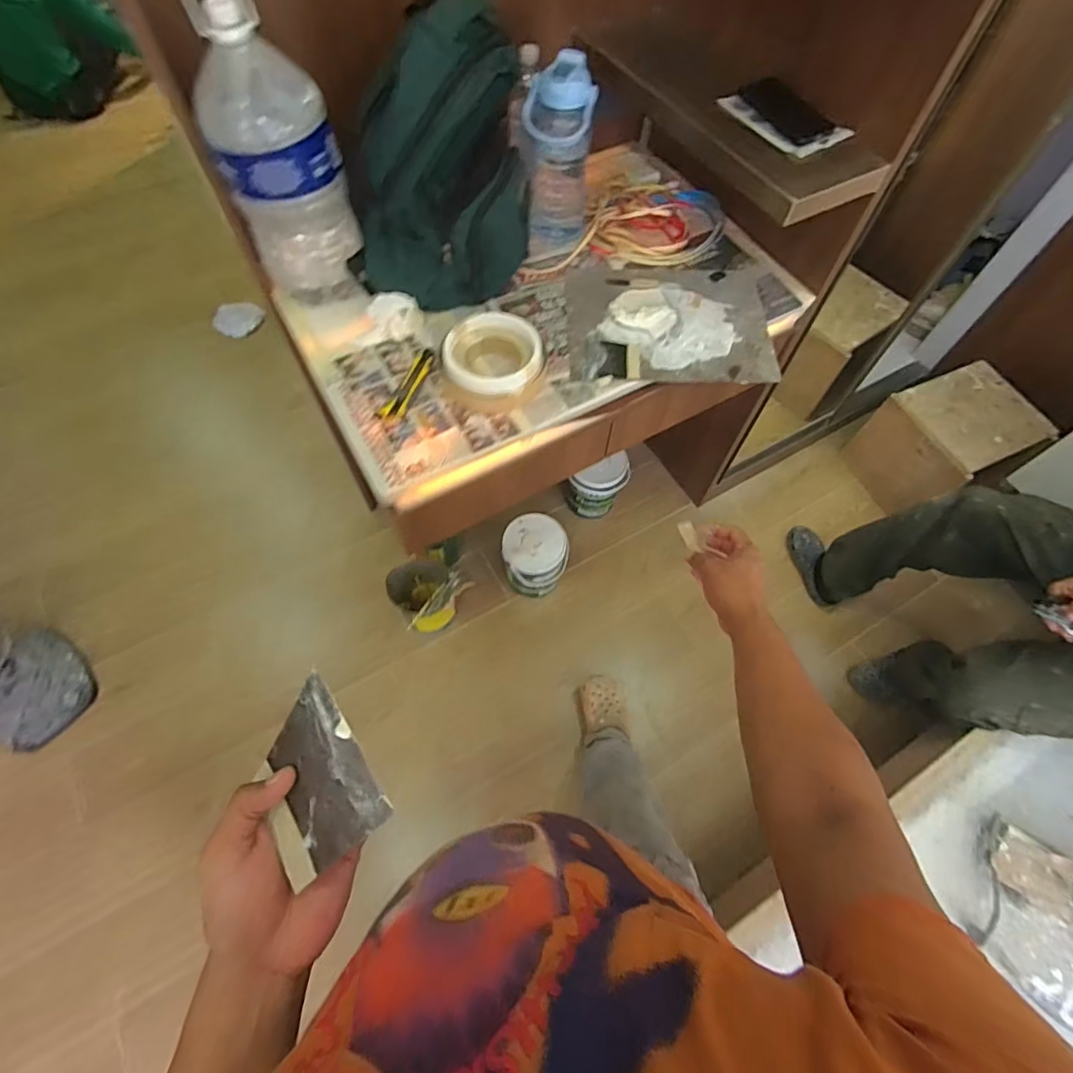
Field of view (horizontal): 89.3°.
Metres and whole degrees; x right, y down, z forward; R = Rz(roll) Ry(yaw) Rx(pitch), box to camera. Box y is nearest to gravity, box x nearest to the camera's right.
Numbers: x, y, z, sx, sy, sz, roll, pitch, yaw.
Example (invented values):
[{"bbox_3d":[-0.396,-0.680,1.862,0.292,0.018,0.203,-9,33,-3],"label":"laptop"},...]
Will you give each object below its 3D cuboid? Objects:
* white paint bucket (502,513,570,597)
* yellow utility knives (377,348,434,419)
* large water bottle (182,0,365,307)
[{"bbox_3d":[-0.003,0.066,1.534,0.172,0.213,0.173,1,63,-1],"label":"white paint bucket"},{"bbox_3d":[-0.213,-0.255,0.914,0.031,0.021,0.155,19,64,8],"label":"yellow utility knives"},{"bbox_3d":[-0.405,-0.599,0.868,0.175,0.393,0.210,-19,65,-10],"label":"large water bottle"}]

